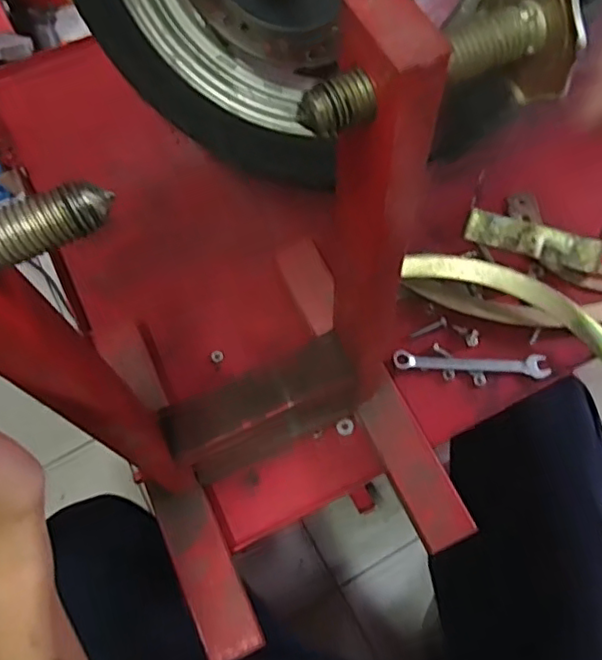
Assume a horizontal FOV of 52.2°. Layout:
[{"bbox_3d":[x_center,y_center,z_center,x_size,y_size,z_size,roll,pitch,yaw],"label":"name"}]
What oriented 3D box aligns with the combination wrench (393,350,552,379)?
[{"bbox_3d":[0.149,0.028,0.535,0.132,0.007,0.020,3,67,4],"label":"combination wrench"}]

